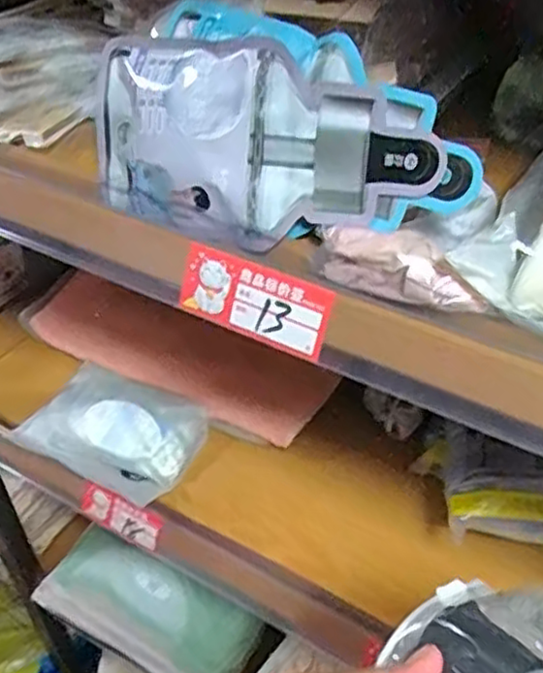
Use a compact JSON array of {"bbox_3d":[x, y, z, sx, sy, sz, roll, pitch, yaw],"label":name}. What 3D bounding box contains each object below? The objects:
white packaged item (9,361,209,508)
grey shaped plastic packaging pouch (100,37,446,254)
[{"bbox_3d":[-0.151,0.092,0.677,0.162,0.057,0.095,18,47,19],"label":"white packaged item"},{"bbox_3d":[-0.009,-0.097,0.366,0.191,0.097,0.025,18,23,19],"label":"grey shaped plastic packaging pouch"}]

